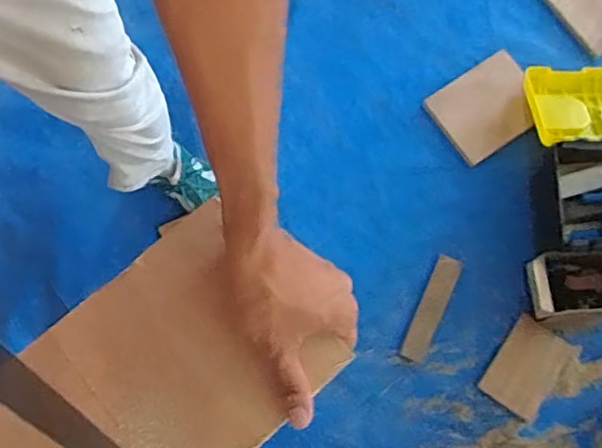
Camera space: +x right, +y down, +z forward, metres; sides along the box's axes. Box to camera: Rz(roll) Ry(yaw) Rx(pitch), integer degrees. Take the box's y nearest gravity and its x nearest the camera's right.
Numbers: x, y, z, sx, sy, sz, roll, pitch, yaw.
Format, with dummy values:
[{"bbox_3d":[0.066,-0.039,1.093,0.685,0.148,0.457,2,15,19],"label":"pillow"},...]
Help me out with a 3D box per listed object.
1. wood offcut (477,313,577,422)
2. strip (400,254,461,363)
[{"bbox_3d":[0.434,0.273,1.153,0.114,0.006,0.172,35,77,7],"label":"wood offcut"},{"bbox_3d":[0.256,0.166,1.188,0.048,0.013,0.213,24,84,-1],"label":"strip"}]

